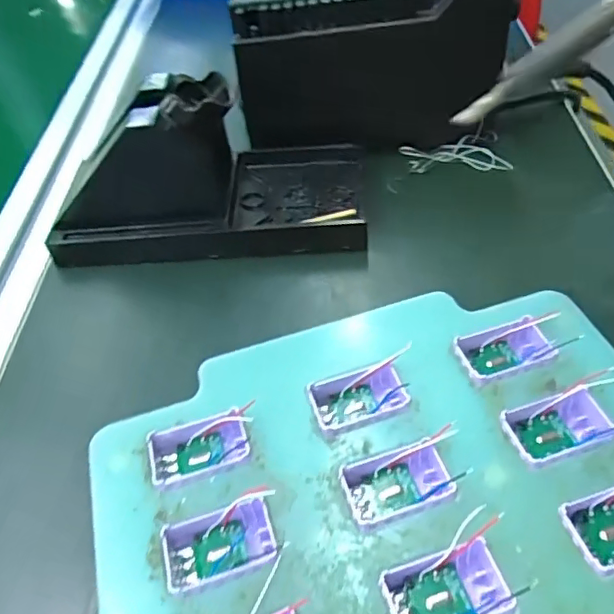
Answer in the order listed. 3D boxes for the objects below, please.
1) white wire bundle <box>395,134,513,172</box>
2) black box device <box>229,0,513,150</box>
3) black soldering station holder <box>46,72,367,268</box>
[{"bbox_3d":[0.083,-0.088,0.317,0.060,0.016,0.023,-3,49,3],"label":"white wire bundle"},{"bbox_3d":[0.033,-0.159,0.323,0.135,0.090,0.108,-2,49,4],"label":"black box device"},{"bbox_3d":[-0.050,-0.074,0.278,0.152,0.069,0.072,-4,49,3],"label":"black soldering station holder"}]

